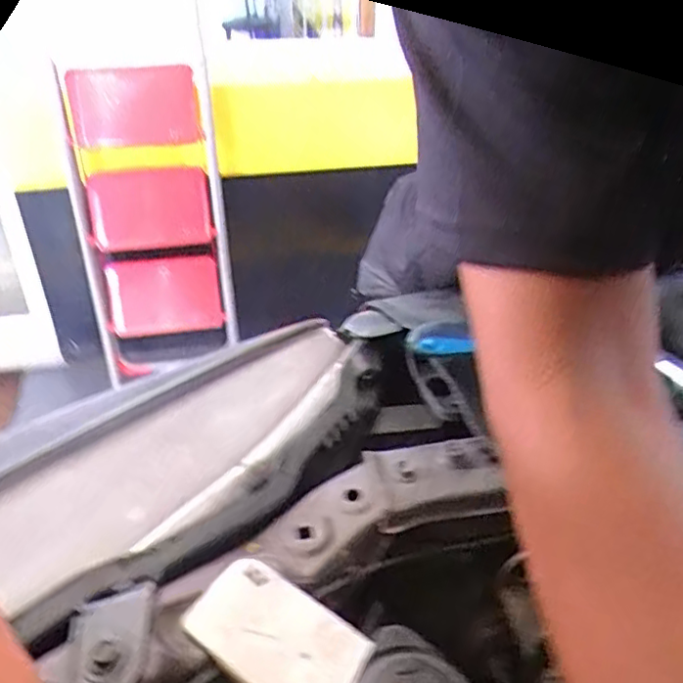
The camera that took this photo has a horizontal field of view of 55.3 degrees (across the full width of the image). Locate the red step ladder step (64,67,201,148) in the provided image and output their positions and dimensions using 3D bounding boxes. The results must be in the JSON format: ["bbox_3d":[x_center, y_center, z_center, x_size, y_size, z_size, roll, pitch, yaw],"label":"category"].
[{"bbox_3d":[-0.528,-0.593,1.655,0.312,0.182,0.050,-2,15,-1],"label":"red step ladder step"}]

